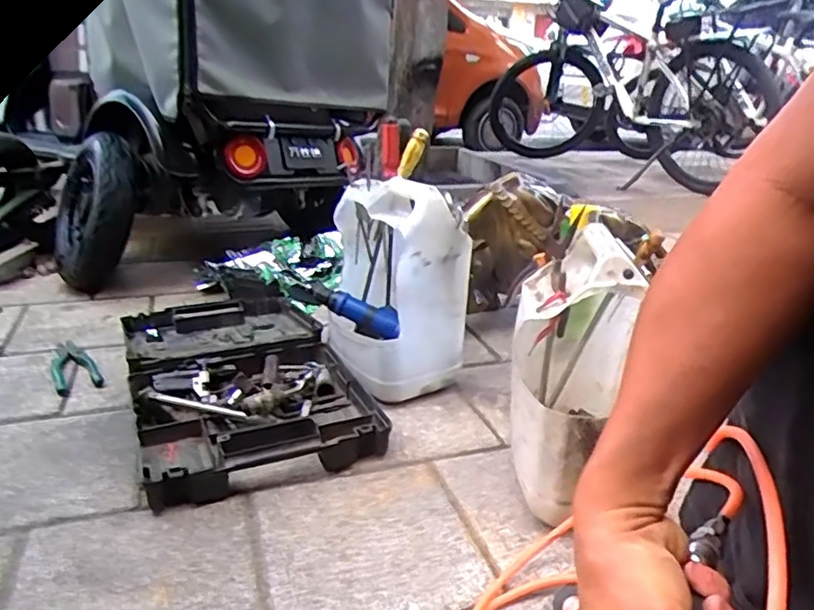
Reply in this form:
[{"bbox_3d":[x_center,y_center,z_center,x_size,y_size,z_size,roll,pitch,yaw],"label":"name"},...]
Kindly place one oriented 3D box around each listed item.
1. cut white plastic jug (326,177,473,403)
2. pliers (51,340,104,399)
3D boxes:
[{"bbox_3d":[-0.030,-0.032,1.044,0.179,0.331,0.231,-14,26,-34],"label":"cut white plastic jug"},{"bbox_3d":[-0.563,0.096,1.037,0.067,0.021,0.180,-14,26,-34],"label":"pliers"}]

